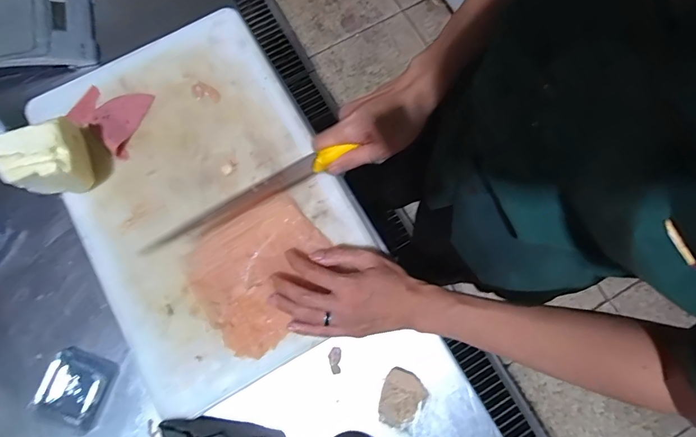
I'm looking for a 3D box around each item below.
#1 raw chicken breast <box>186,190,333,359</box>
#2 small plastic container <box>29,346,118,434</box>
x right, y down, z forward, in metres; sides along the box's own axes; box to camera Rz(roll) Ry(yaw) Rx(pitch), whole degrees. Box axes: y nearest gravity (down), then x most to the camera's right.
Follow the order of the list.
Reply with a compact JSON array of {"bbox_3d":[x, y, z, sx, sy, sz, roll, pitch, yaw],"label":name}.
[{"bbox_3d":[-0.098,0.062,0.489,0.153,0.009,0.147,-34,79,-6],"label":"raw chicken breast"},{"bbox_3d":[-0.299,0.188,0.462,0.070,0.014,0.078,19,79,5],"label":"small plastic container"}]

